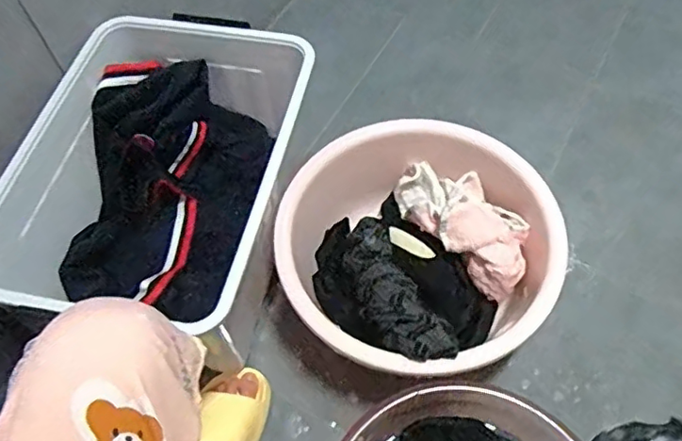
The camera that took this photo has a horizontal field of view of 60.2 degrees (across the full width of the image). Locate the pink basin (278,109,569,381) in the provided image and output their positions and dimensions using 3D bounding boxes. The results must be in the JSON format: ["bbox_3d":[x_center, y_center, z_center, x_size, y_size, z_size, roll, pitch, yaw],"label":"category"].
[{"bbox_3d":[0.110,0.047,0.871,0.369,0.182,0.382,-2,58,3],"label":"pink basin"}]

